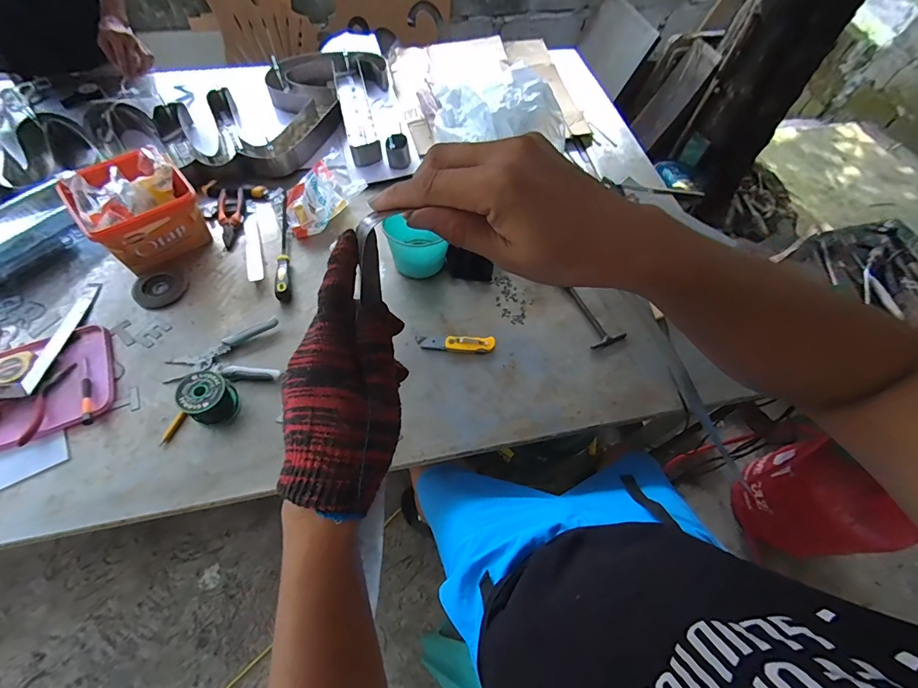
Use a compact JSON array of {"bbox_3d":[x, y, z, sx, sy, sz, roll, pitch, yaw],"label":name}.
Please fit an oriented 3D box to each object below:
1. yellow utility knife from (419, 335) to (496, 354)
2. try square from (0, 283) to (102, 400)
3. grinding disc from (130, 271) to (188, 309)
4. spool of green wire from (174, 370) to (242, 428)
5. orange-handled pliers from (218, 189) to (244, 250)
[{"bbox_3d":[-0.001,0.000,0.769,0.135,0.014,0.027,1,61,-3],"label":"yellow utility knife"},{"bbox_3d":[-0.723,-0.016,0.725,0.103,0.022,0.252,7,61,0],"label":"try square"},{"bbox_3d":[-0.574,-0.109,0.805,0.091,0.007,0.089,1,61,-3],"label":"grinding disc"},{"bbox_3d":[-0.394,0.087,0.664,0.067,0.069,0.071,1,61,-3],"label":"spool of green wire"},{"bbox_3d":[-0.490,-0.269,0.893,0.048,0.027,0.151,-7,61,-7],"label":"orange-handled pliers"}]

